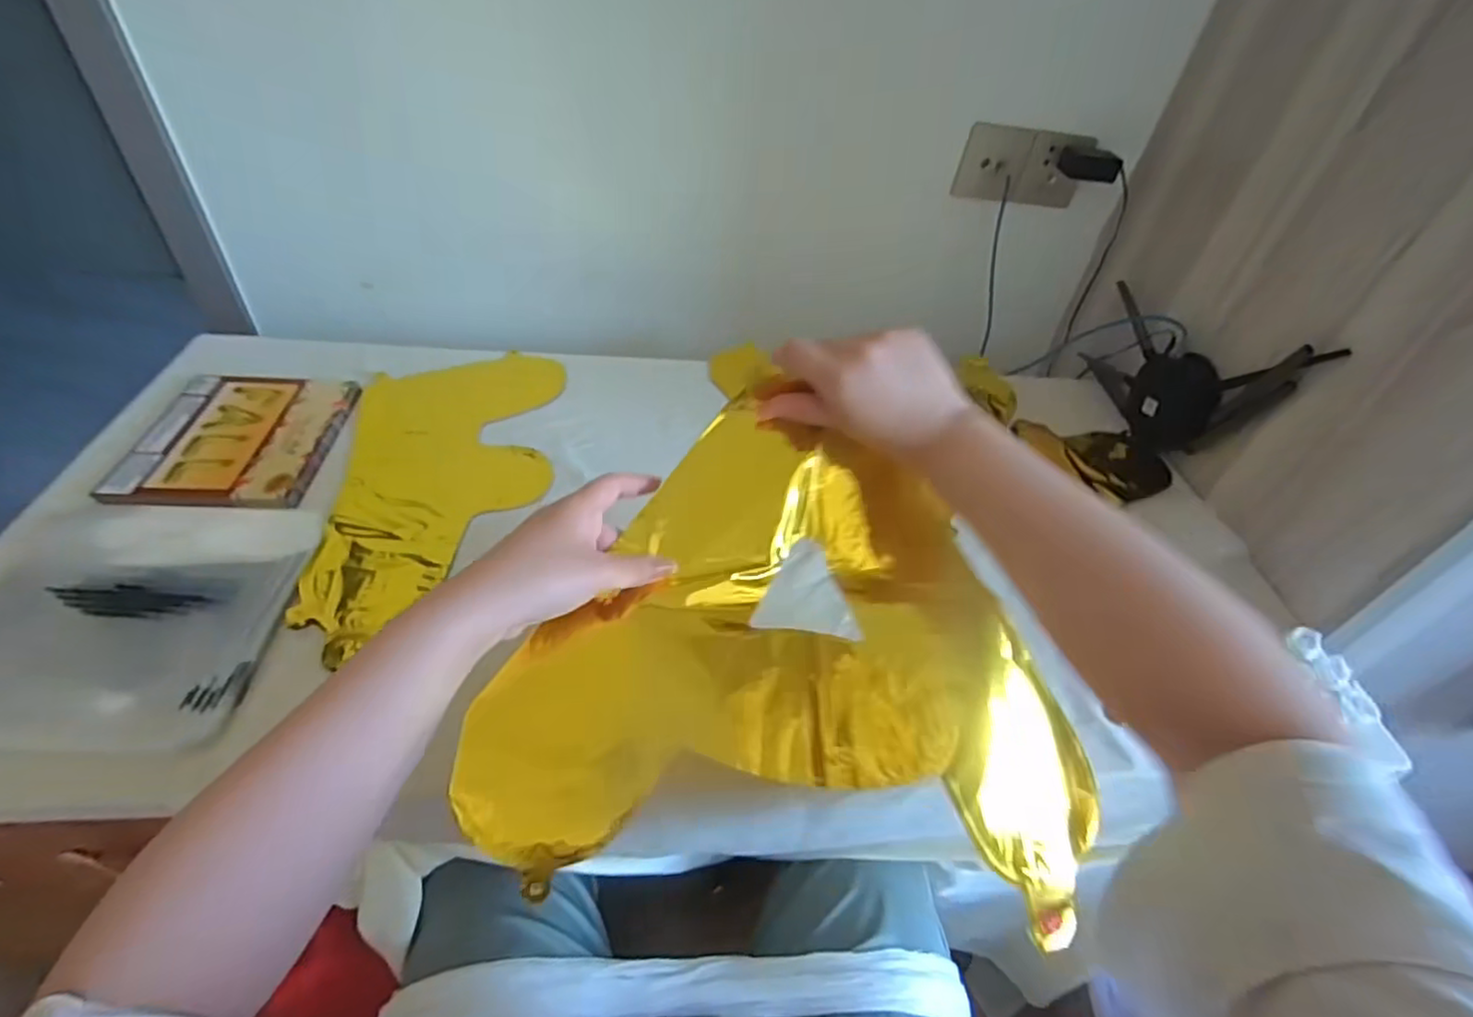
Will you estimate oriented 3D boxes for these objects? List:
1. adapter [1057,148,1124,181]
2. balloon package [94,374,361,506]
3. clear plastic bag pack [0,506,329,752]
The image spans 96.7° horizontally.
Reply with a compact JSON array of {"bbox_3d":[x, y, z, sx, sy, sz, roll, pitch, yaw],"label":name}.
[{"bbox_3d":[0.459,-0.448,0.852,0.077,0.031,0.029,24,46,16],"label":"adapter"},{"bbox_3d":[-0.497,-0.073,0.660,0.168,0.010,0.202,1,45,-7],"label":"balloon package"},{"bbox_3d":[-0.465,0.075,0.503,0.210,0.018,0.219,0,45,-8],"label":"clear plastic bag pack"}]

